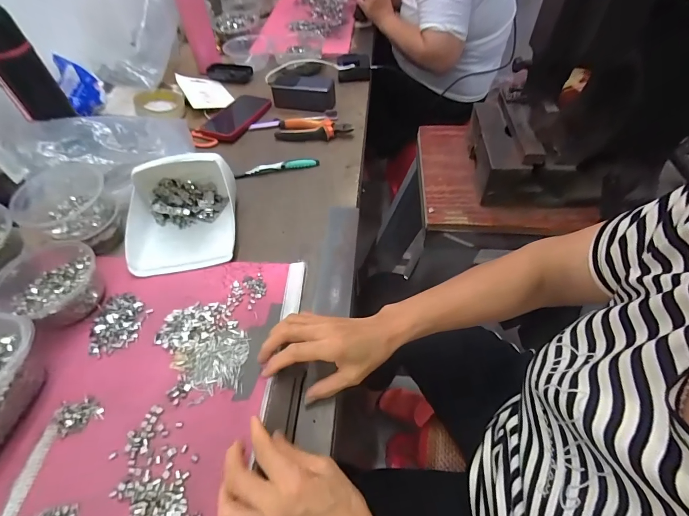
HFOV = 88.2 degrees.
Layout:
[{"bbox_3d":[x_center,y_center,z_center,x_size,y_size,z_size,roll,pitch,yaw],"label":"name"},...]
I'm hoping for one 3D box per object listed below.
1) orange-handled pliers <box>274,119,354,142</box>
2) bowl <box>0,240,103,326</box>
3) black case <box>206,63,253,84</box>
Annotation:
[{"bbox_3d":[-0.060,-0.256,0.707,0.150,0.022,0.061,3,51,6],"label":"orange-handled pliers"},{"bbox_3d":[-0.376,0.033,0.460,0.131,0.048,0.111,16,54,15],"label":"bowl"},{"bbox_3d":[-0.283,-0.462,0.877,0.108,0.029,0.066,4,51,6],"label":"black case"}]

